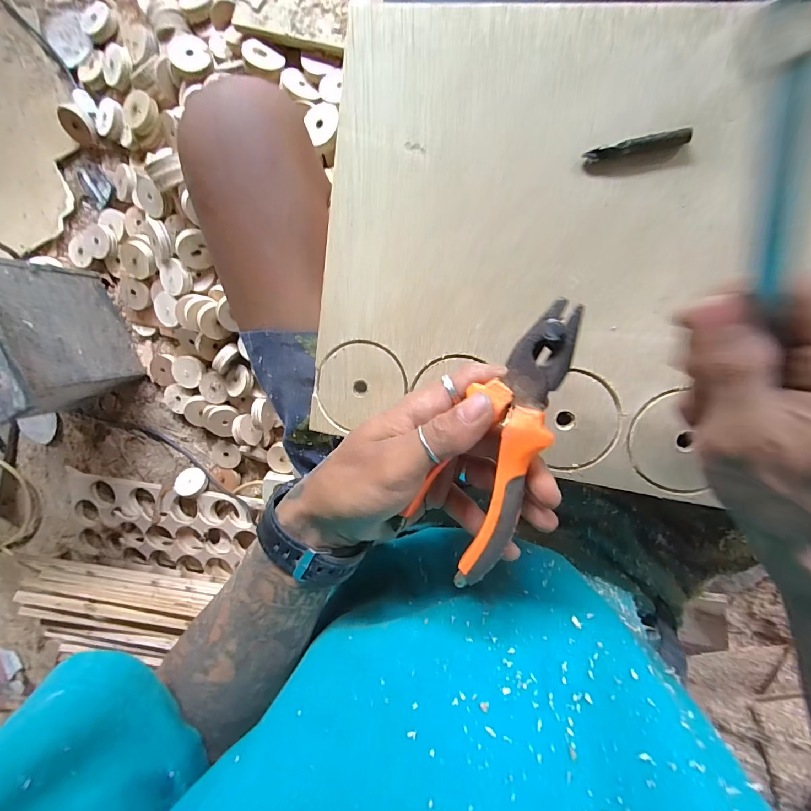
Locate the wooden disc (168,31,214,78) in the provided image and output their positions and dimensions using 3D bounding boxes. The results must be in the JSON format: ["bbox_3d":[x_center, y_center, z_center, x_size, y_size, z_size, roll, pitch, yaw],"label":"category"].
[{"bbox_3d":[-0.342,-0.554,0.610,0.063,0.021,0.063,0,89,-13],"label":"wooden disc"}]

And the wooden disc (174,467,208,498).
[{"bbox_3d":[-0.463,0.166,0.832,0.066,0.009,0.063,1,74,-3],"label":"wooden disc"}]

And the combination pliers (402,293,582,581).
[{"bbox_3d":[0.044,0.016,0.197,0.046,0.028,0.143,22,98,6],"label":"combination pliers"}]

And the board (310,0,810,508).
[{"bbox_3d":[0.201,-0.074,0.221,0.511,0.018,0.266,10,99,9],"label":"board"}]

